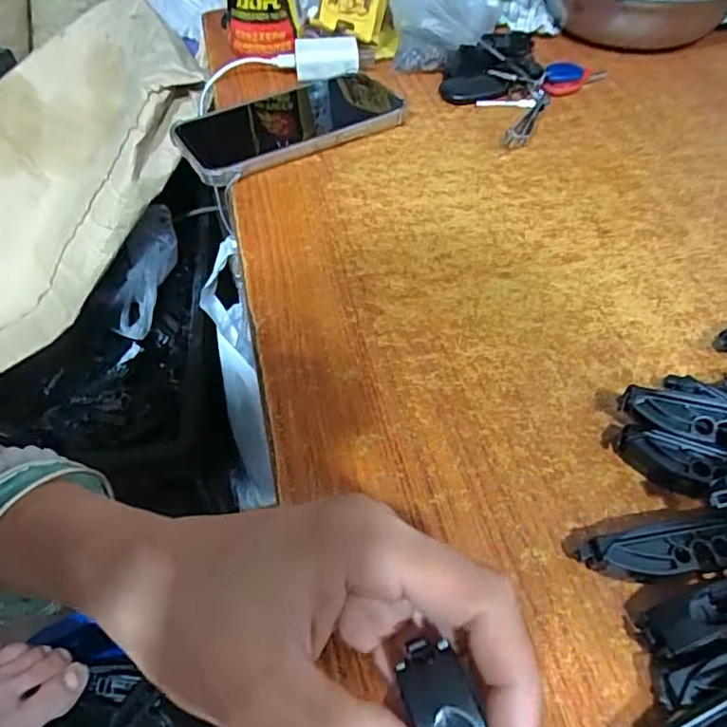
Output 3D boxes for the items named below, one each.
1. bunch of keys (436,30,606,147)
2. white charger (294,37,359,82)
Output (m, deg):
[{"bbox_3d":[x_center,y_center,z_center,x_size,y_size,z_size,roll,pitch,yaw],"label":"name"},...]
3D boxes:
[{"bbox_3d":[0.121,-0.232,0.473,0.140,0.029,0.112,-36,56,-26],"label":"bunch of keys"},{"bbox_3d":[-0.031,-0.260,0.494,0.053,0.018,0.053,0,49,2],"label":"white charger"}]

